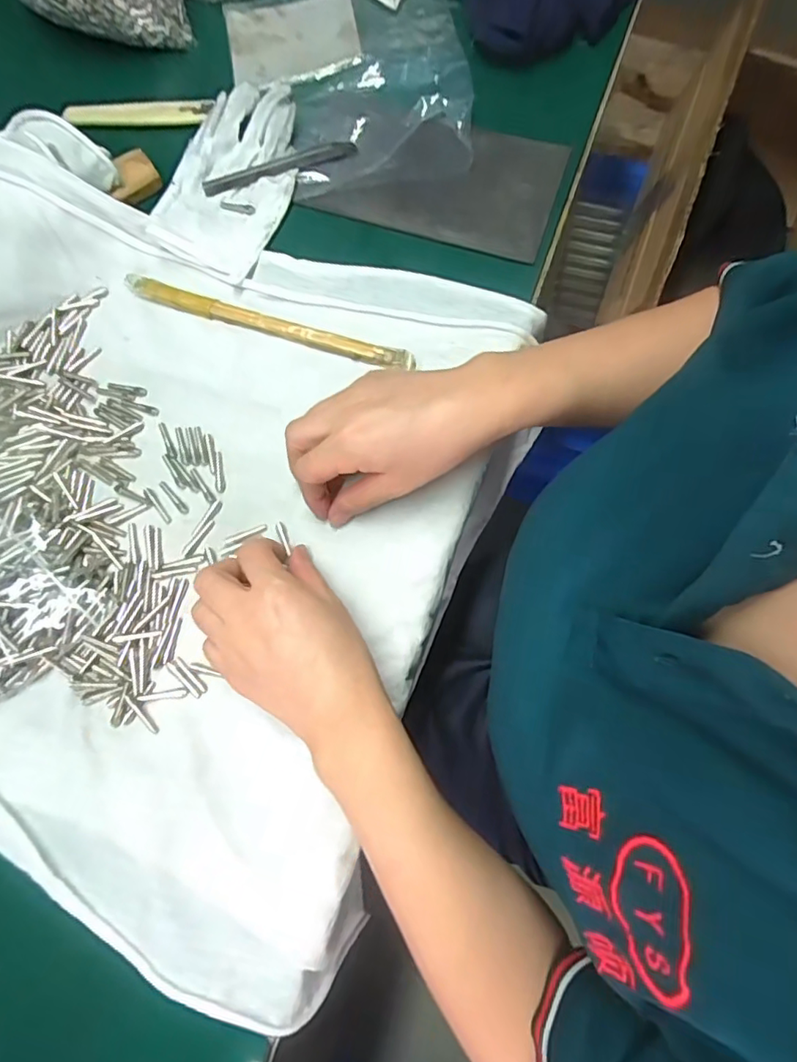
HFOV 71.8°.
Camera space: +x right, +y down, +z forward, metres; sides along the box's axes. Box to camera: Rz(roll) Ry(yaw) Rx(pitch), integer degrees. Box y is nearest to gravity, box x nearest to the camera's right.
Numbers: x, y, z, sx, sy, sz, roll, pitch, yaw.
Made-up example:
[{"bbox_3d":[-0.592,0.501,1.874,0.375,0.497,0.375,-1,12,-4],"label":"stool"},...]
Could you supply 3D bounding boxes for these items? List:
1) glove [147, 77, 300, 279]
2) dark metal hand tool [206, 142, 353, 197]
[{"bbox_3d":[-0.125,-0.286,0.431,0.090,0.017,0.174,19,77,6],"label":"glove"},{"bbox_3d":[-0.095,-0.290,0.436,0.121,0.005,0.015,-19,76,-3],"label":"dark metal hand tool"}]

